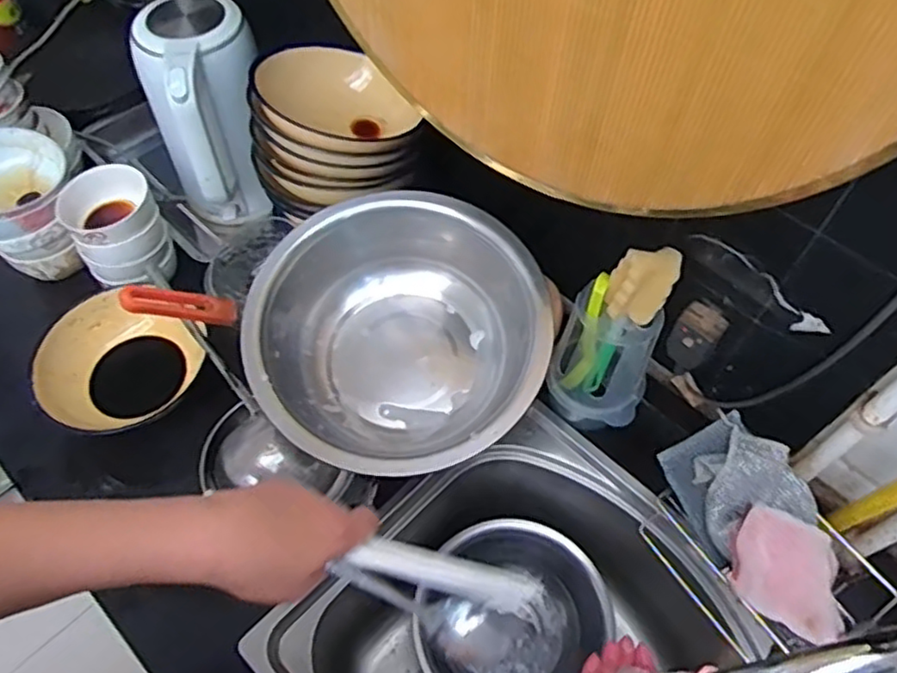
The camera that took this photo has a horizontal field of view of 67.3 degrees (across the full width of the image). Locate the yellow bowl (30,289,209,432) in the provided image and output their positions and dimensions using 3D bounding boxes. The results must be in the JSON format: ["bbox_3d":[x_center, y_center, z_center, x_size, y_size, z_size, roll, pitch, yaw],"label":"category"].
[{"bbox_3d":[-0.385,0.034,0.797,0.160,0.069,0.153,0,57,-1],"label":"yellow bowl"}]

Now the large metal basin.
[{"bbox_3d":[-0.046,0.006,0.667,0.273,0.128,0.277,0,57,-1],"label":"large metal basin"}]

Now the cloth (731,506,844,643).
[{"bbox_3d":[0.280,0.192,0.554,0.096,0.015,0.086,32,62,18],"label":"cloth"}]

